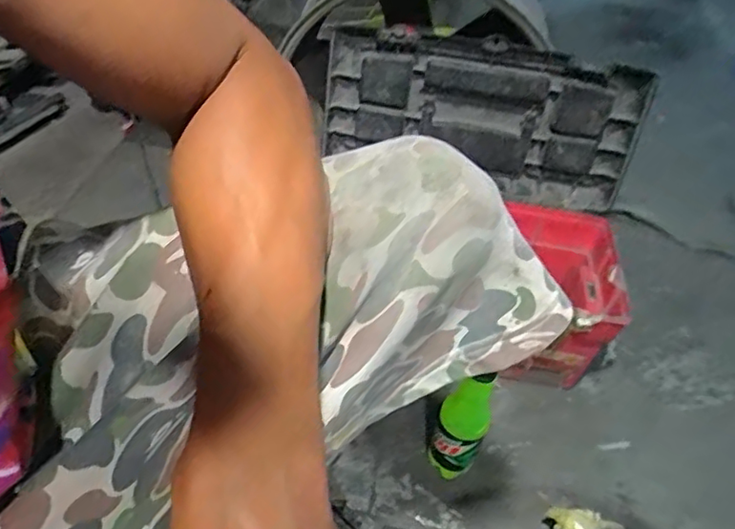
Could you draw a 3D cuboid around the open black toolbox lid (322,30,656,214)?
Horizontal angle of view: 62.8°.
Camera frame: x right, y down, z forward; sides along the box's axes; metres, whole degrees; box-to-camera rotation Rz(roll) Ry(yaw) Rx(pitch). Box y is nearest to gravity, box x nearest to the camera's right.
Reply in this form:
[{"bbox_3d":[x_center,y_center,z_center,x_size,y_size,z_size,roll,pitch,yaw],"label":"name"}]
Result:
[{"bbox_3d":[0.156,-0.214,0.860,0.432,0.208,0.069,14,34,3],"label":"open black toolbox lid"}]

